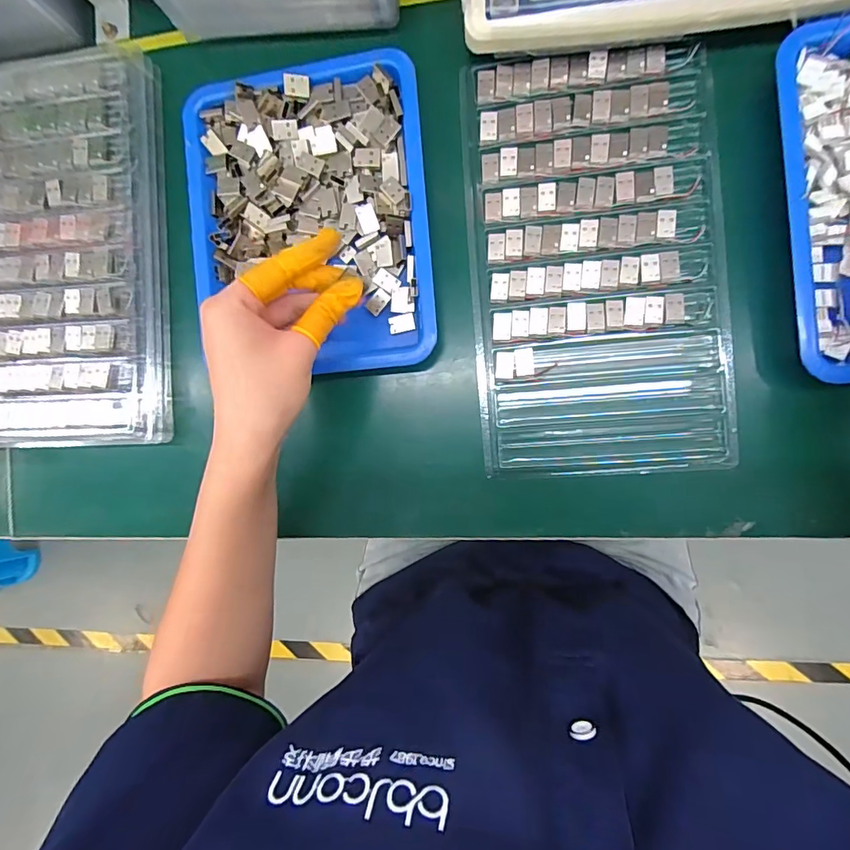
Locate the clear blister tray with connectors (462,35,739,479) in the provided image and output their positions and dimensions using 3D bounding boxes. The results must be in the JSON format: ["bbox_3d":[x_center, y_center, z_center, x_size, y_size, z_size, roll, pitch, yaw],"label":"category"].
[{"bbox_3d":[0.115,-0.109,0.319,0.161,0.015,0.284,-4,90,9],"label":"clear blister tray with connectors"}]

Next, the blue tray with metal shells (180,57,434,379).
[{"bbox_3d":[-0.083,-0.144,0.333,0.169,0.022,0.211,-4,93,7],"label":"blue tray with metal shells"}]

